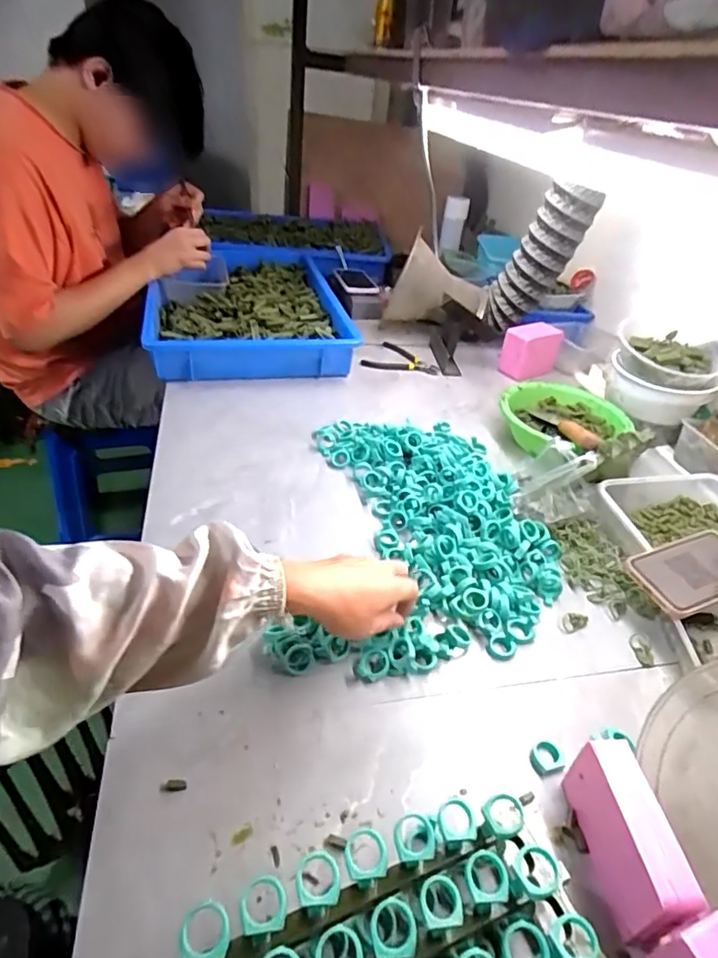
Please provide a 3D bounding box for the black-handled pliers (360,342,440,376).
[{"bbox_3d":[0.085,-0.247,1.101,0.150,0.010,0.111,7,36,0],"label":"black-handled pliers"}]

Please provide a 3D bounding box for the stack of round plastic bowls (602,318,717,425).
[{"bbox_3d":[0.494,-0.169,0.887,0.167,0.113,0.127,26,41,25],"label":"stack of round plastic bowls"}]

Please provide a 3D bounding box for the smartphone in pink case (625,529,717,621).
[{"bbox_3d":[0.373,0.101,0.598,0.160,0.015,0.079,-13,40,-24],"label":"smartphone in pink case"}]

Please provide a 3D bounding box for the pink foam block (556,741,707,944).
[{"bbox_3d":[0.188,0.253,0.385,0.030,0.080,0.106,-1,37,-10],"label":"pink foam block"}]

